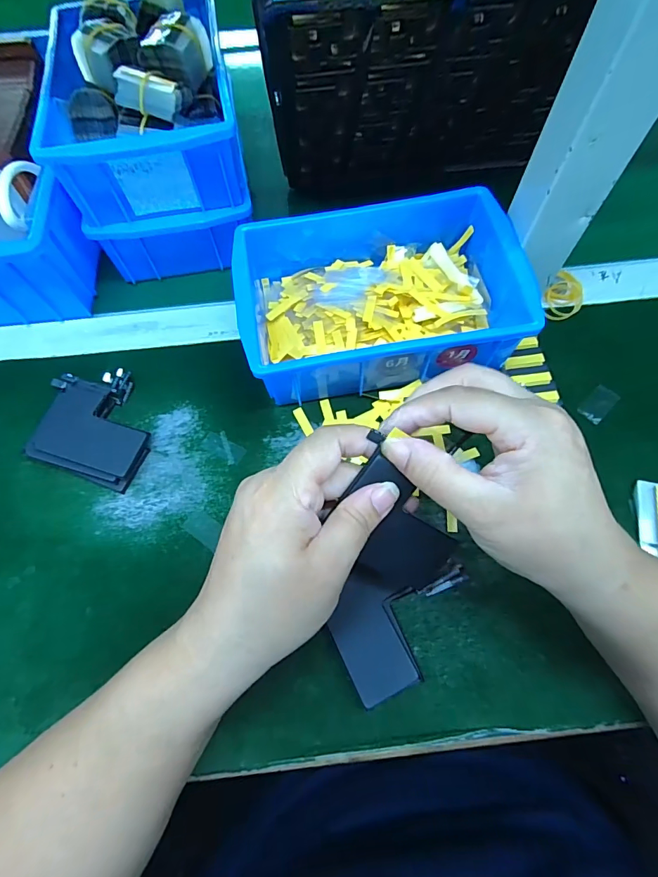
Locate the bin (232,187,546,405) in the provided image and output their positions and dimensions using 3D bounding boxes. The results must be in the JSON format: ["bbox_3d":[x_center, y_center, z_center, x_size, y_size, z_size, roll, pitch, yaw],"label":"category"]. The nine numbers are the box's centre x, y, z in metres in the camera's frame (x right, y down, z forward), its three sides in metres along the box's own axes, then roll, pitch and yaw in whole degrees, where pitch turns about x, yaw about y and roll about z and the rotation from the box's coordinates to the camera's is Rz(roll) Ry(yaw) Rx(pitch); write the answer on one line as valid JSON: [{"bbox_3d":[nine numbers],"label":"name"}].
[{"bbox_3d":[0.034,-0.111,0.327,0.197,0.072,0.149,-7,66,-2],"label":"bin"}]

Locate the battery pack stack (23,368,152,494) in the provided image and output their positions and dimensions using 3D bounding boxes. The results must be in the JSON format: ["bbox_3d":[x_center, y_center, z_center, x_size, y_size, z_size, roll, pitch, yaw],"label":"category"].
[{"bbox_3d":[-0.175,-0.012,0.320,0.089,0.013,0.084,18,67,9],"label":"battery pack stack"}]

